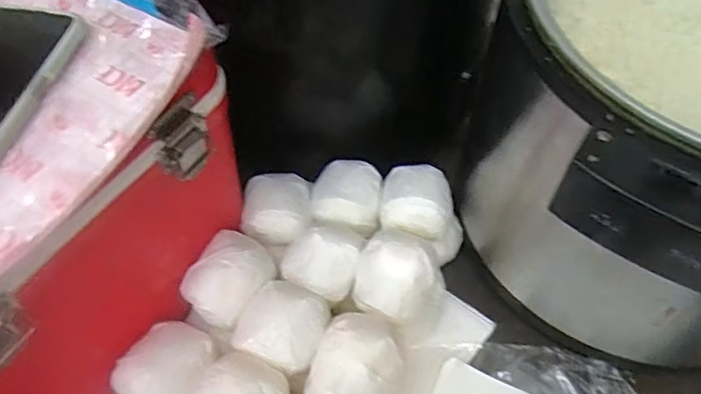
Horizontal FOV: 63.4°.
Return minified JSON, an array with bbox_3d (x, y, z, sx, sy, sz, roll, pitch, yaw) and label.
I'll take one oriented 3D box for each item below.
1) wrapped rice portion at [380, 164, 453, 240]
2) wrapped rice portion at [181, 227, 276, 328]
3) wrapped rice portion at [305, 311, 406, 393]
[{"bbox_3d":[0.068,0.003,0.577,0.071,0.040,0.074,0,52,0],"label":"wrapped rice portion"},{"bbox_3d":[-0.109,0.069,0.510,0.060,0.044,0.079,26,56,19],"label":"wrapped rice portion"},{"bbox_3d":[0.008,0.137,0.474,0.071,0.054,0.090,19,54,14],"label":"wrapped rice portion"}]

